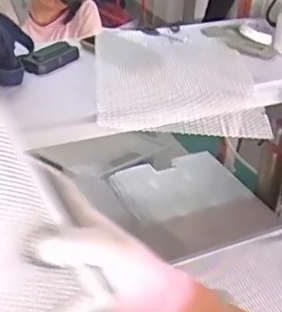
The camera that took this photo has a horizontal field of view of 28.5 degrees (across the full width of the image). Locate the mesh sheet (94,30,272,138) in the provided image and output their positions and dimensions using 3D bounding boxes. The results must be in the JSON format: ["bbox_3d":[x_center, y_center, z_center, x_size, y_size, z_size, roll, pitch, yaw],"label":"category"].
[{"bbox_3d":[0.061,-0.140,0.993,0.278,0.073,0.341,1,33,-4],"label":"mesh sheet"}]

